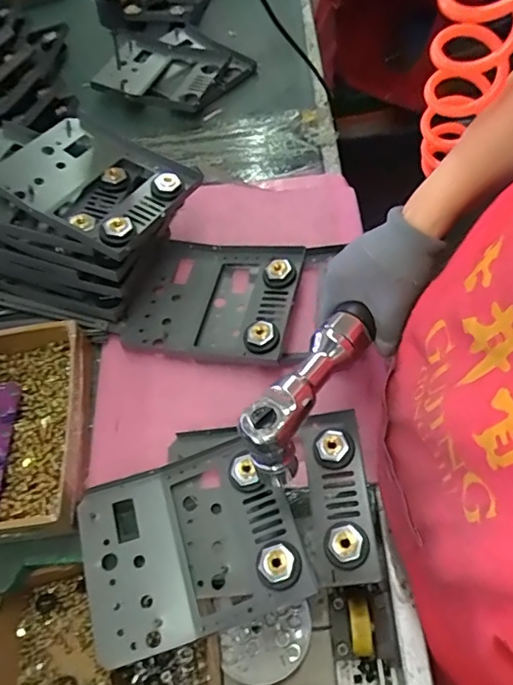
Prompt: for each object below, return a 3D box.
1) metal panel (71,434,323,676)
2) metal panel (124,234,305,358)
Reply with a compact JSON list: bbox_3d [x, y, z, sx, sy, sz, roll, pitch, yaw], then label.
[{"bbox_3d":[-0.062,0.179,0.479,0.183,0.051,0.149,-18,58,-5],"label":"metal panel"},{"bbox_3d":[-0.051,-0.049,0.613,0.194,0.046,0.151,8,62,18],"label":"metal panel"}]

